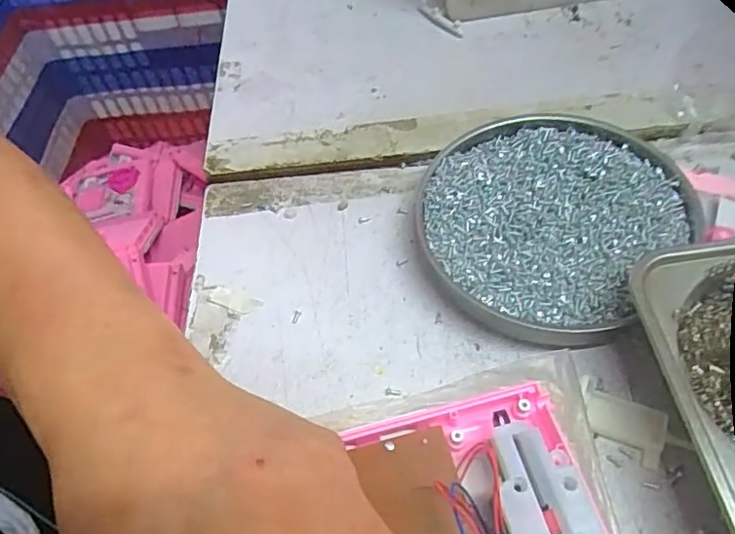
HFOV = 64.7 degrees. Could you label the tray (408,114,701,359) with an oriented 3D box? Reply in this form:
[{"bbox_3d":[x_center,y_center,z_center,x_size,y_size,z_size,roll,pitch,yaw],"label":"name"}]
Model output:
[{"bbox_3d":[0.094,-0.023,0.305,0.136,0.031,0.129,-3,55,4],"label":"tray"}]

